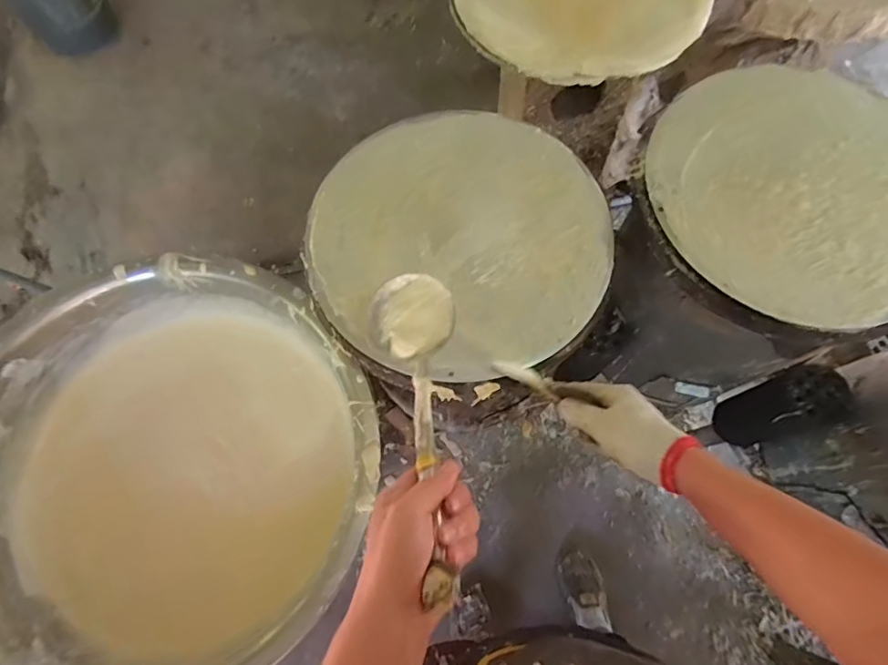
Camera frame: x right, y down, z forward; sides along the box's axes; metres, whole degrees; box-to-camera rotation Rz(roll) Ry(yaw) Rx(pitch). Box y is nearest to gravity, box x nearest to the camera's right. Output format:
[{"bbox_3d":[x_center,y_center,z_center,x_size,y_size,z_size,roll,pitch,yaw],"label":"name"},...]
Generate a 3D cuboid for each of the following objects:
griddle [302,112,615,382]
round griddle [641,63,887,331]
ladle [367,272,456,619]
[{"bbox_3d":[0.019,-0.125,0.657,0.378,0.035,0.363,-1,69,2],"label":"griddle"},{"bbox_3d":[0.457,-0.173,0.644,0.383,0.032,0.331,17,77,6],"label":"round griddle"},{"bbox_3d":[-0.012,0.058,0.439,0.077,0.064,0.343,-10,34,-2],"label":"ladle"}]

